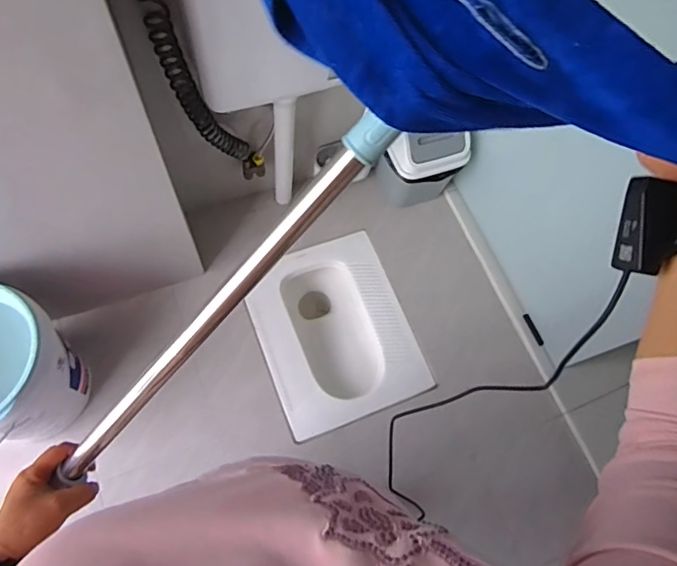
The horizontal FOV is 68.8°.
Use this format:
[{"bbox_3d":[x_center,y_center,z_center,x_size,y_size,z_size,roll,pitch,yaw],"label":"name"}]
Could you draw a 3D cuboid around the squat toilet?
[{"bbox_3d":[-0.021,0.151,1.451,0.408,0.176,0.505,-19,73,-13],"label":"squat toilet"}]

